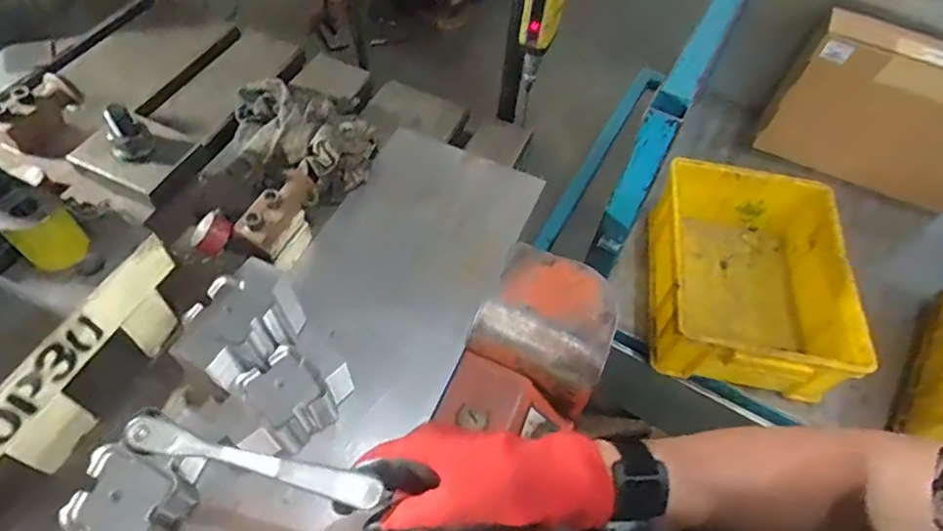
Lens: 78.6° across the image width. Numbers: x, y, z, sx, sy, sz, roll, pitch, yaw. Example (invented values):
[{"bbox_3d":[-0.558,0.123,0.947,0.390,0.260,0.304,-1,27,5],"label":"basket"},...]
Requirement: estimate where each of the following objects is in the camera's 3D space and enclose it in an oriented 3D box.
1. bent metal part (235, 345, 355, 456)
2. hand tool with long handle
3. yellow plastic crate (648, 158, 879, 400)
[{"bbox_3d":[-0.149,0.112,0.498,0.091,0.059,0.067,-35,65,-24],"label":"bent metal part"},{"bbox_3d":[-0.135,0.118,0.350,0.167,0.017,0.021,9,55,14],"label":"hand tool with long handle"},{"bbox_3d":[0.421,0.027,0.912,0.281,0.158,0.348,13,56,4],"label":"yellow plastic crate"}]

